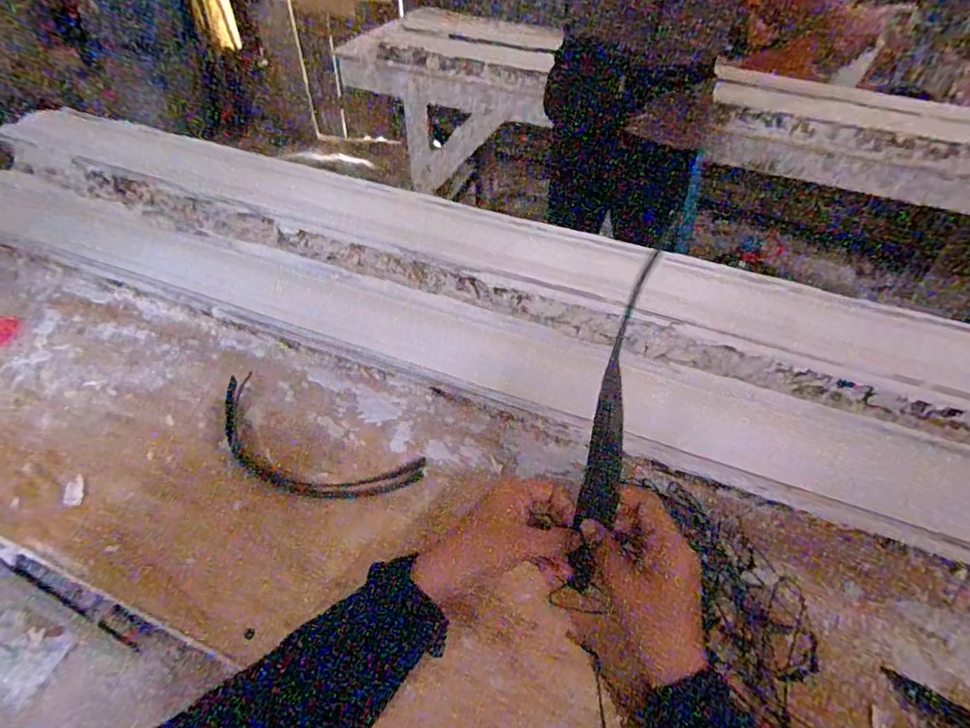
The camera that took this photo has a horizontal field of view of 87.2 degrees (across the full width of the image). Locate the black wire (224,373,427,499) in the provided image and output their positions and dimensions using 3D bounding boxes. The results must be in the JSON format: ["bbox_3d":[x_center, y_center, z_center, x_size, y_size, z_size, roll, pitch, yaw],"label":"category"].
[{"bbox_3d":[-0.187,0.085,0.518,0.243,0.006,0.091,22,51,17],"label":"black wire"}]

